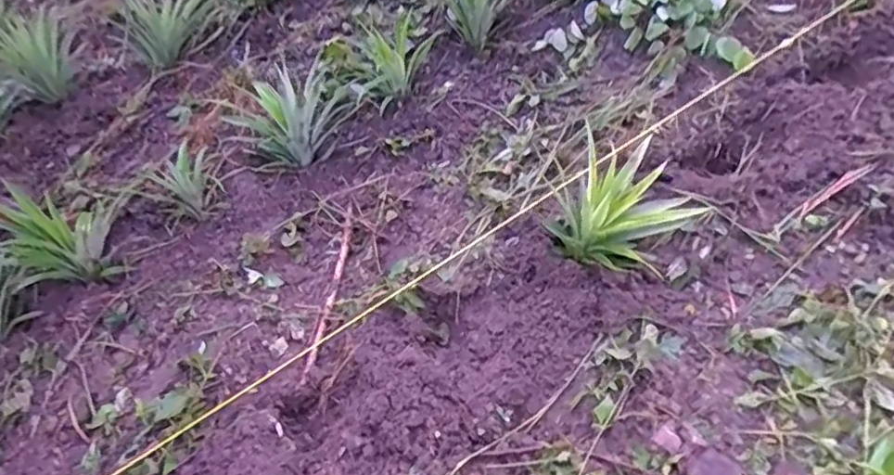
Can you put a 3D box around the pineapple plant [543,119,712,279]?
[{"bbox_3d":[0.438,-0.075,1.530,0.284,0.254,0.264,-17,39,-23],"label":"pineapple plant"}]

